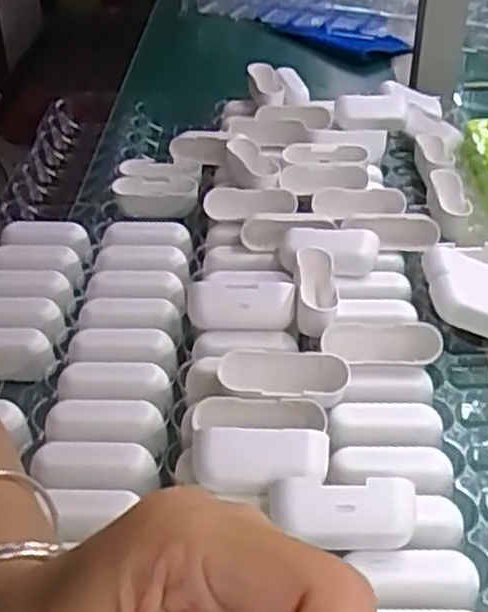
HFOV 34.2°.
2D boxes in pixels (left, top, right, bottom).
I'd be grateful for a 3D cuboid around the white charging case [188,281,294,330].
[{"bbox_3d":[-0.002,-0.001,0.479,0.063,0.029,0.019,3,10,8],"label":"white charging case"}]

